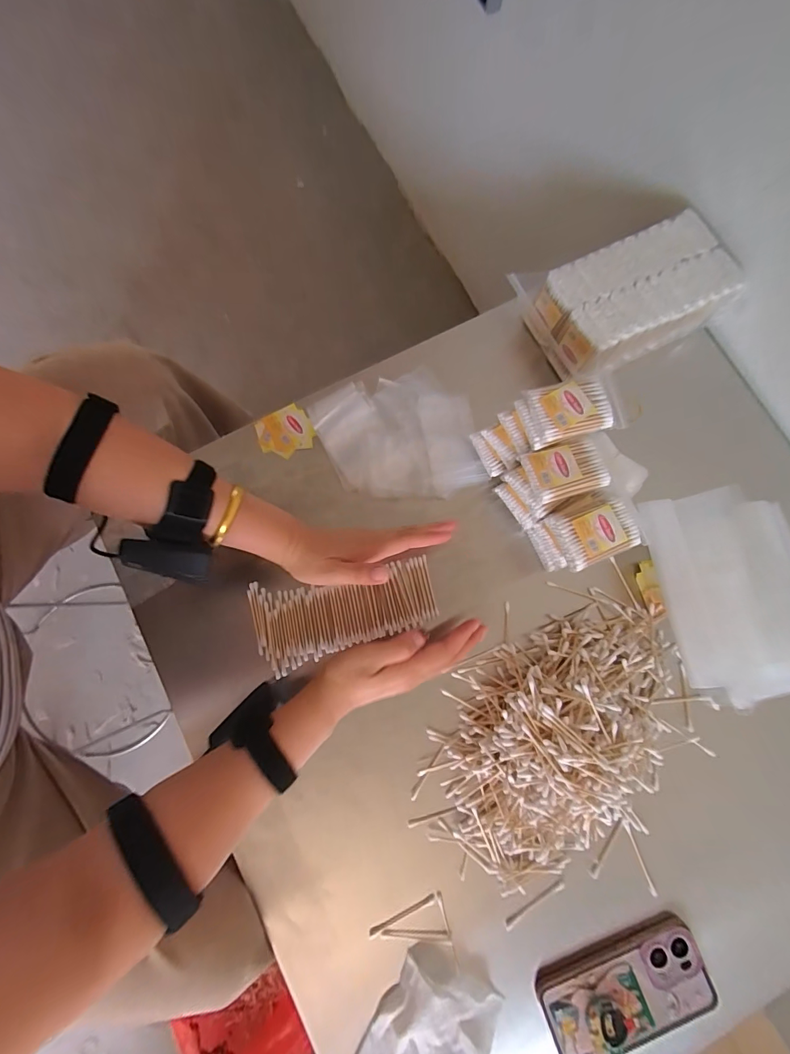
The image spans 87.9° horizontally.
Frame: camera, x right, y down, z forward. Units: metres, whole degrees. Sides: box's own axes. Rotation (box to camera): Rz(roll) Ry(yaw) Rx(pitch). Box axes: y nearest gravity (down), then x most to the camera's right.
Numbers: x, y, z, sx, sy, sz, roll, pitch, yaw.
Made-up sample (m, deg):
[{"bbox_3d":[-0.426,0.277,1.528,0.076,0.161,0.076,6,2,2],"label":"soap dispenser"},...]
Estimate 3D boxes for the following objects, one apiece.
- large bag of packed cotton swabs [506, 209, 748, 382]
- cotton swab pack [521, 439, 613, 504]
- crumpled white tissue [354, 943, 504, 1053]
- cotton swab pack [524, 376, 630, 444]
[{"bbox_3d":[0.277,-0.276,0.496,0.198,0.078,0.130,-27,81,-6],"label":"large bag of packed cotton swabs"},{"bbox_3d":[0.173,-0.058,0.416,0.073,0.014,0.053,-14,80,-4],"label":"cotton swab pack"},{"bbox_3d":[0.029,0.497,0.382,0.113,0.025,0.140,26,80,3],"label":"crumpled white tissue"},{"bbox_3d":[0.180,-0.118,0.410,0.084,0.016,0.056,-10,80,-3],"label":"cotton swab pack"}]

